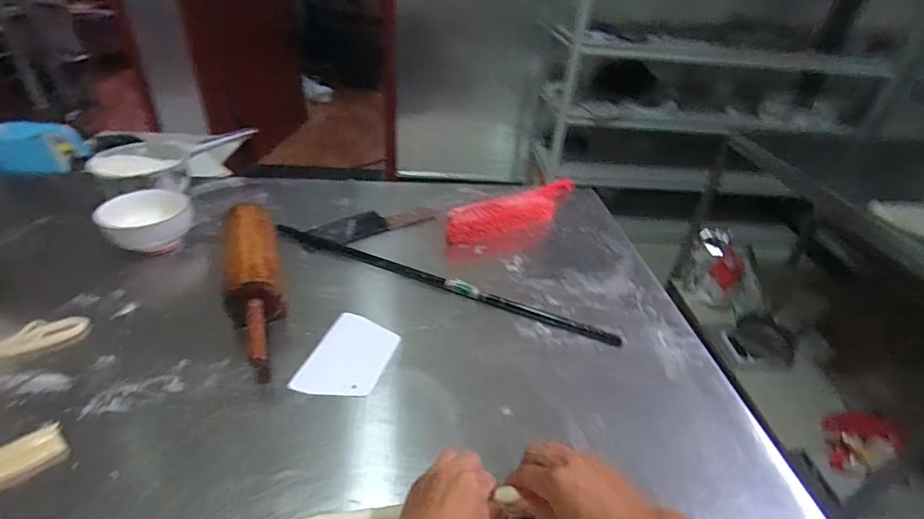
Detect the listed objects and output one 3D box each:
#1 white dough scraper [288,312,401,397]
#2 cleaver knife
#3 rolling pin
[{"bbox_3d":[-0.155,0.136,0.646,0.105,0.004,0.146,13,38,10],"label":"white dough scraper"},{"bbox_3d":[-0.191,-0.074,0.925,0.264,0.017,0.090,-17,39,-28],"label":"cleaver knife"},{"bbox_3d":[-0.318,0.030,0.709,0.068,0.088,0.355,-9,37,-19],"label":"rolling pin"}]

